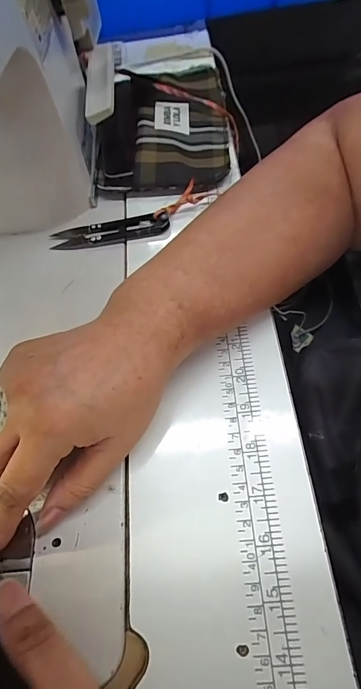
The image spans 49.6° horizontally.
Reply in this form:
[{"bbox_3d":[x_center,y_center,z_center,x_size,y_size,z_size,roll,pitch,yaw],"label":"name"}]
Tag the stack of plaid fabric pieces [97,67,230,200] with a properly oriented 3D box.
[{"bbox_3d":[-0.018,-0.213,0.383,0.127,0.035,0.160,-5,59,4],"label":"stack of plaid fabric pieces"}]

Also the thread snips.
[{"bbox_3d":[-0.061,-0.098,0.335,0.100,0.015,0.026,-9,59,1],"label":"thread snips"}]

